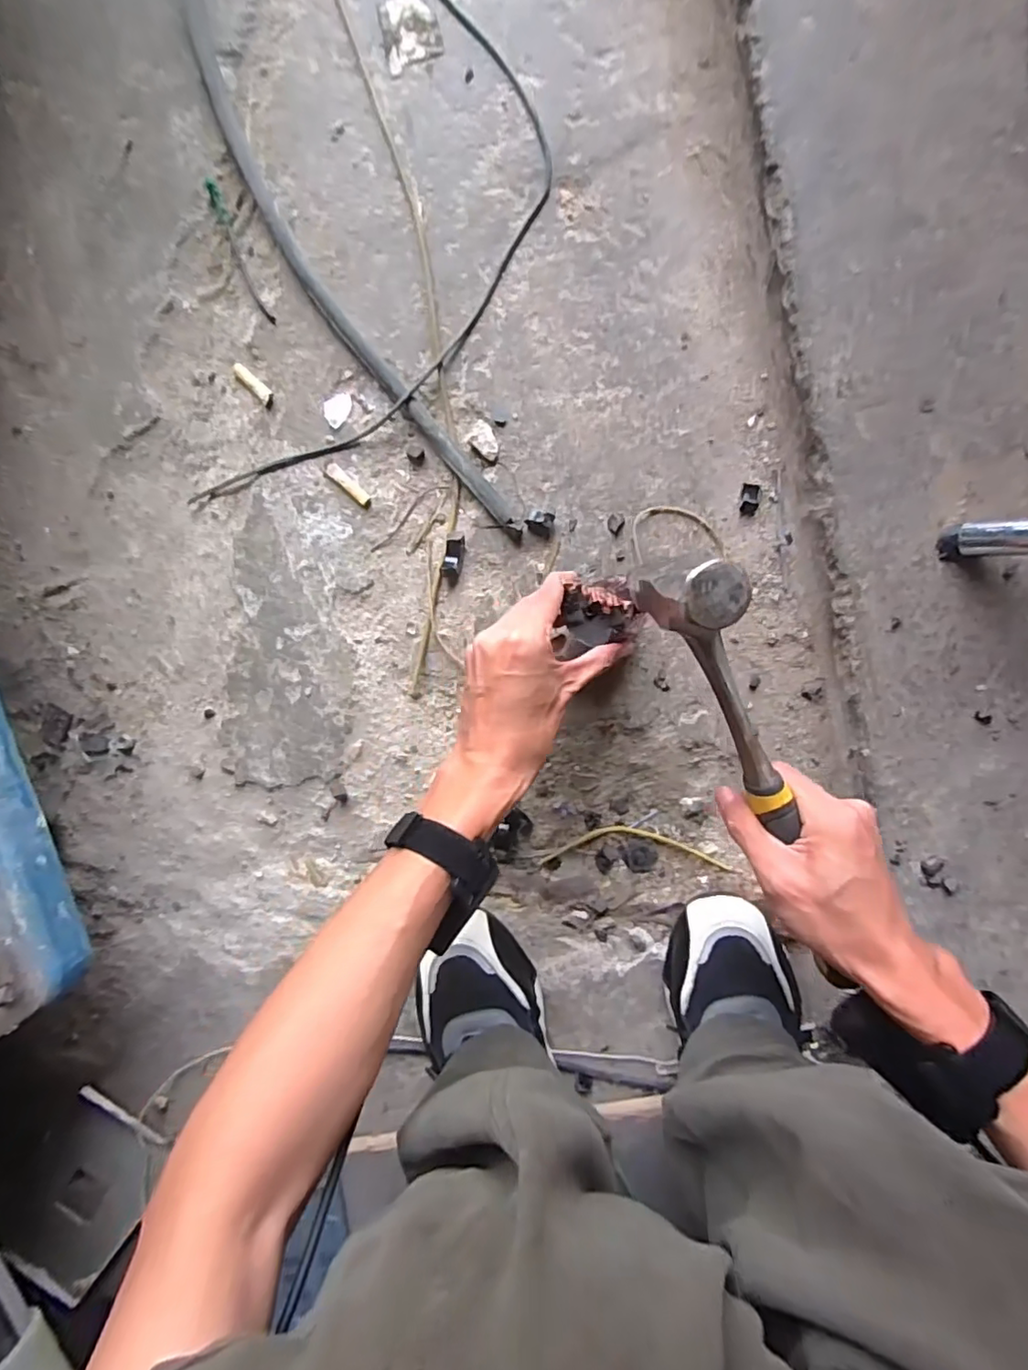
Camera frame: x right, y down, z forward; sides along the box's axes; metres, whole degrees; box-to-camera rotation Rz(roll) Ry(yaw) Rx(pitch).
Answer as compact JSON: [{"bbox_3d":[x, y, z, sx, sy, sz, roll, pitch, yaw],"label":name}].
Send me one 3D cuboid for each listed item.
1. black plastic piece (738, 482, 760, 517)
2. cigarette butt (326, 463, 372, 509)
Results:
[{"bbox_3d":[0.187,-0.146,0.451,0.015,0.012,0.024,5,98,1],"label":"black plastic piece"},{"bbox_3d":[-0.134,-0.162,0.464,0.046,0.006,0.011,41,97,-4],"label":"cigarette butt"}]

